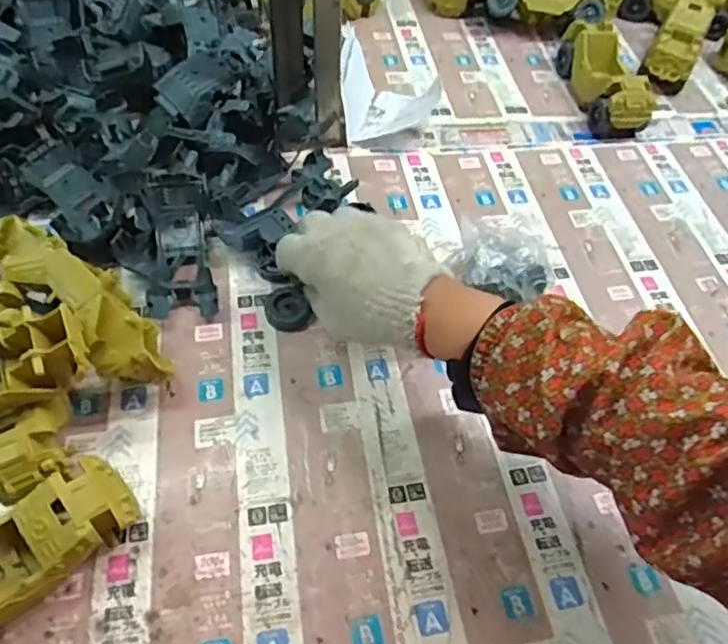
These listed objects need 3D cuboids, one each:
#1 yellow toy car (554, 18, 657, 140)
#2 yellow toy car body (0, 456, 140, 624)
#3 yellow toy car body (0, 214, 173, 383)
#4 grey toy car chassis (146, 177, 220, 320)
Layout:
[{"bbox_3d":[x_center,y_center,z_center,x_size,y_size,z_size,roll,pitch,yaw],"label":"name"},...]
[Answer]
[{"bbox_3d":[0.270,-0.276,0.698,0.061,0.063,0.154,-2,56,-5],"label":"yellow toy car"},{"bbox_3d":[-0.222,0.149,0.377,0.162,0.062,0.057,-34,64,-24],"label":"yellow toy car body"},{"bbox_3d":[-0.215,-0.017,0.476,0.173,0.056,0.061,42,62,7],"label":"yellow toy car body"},{"bbox_3d":[-0.162,-0.065,0.543,0.053,0.041,0.127,-8,57,-10],"label":"grey toy car chassis"}]

